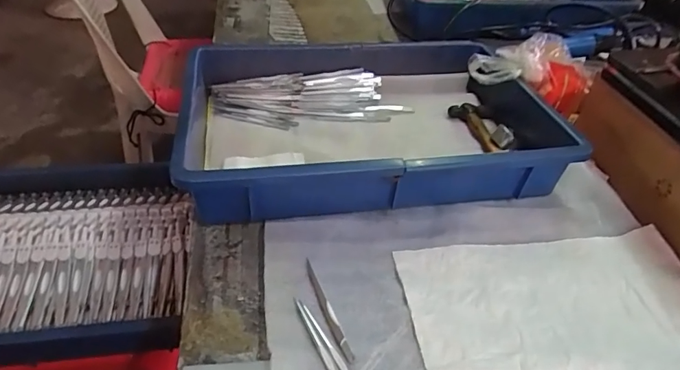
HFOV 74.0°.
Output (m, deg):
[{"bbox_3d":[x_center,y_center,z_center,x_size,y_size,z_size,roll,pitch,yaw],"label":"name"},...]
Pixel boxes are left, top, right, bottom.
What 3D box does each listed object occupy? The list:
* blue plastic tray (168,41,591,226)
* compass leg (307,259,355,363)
[{"bbox_3d":[0.035,-0.086,0.560,0.420,0.075,0.287,-5,41,-9],"label":"blue plastic tray"},{"bbox_3d":[-0.011,0.104,0.388,0.008,0.008,0.103,-14,43,-18],"label":"compass leg"}]

